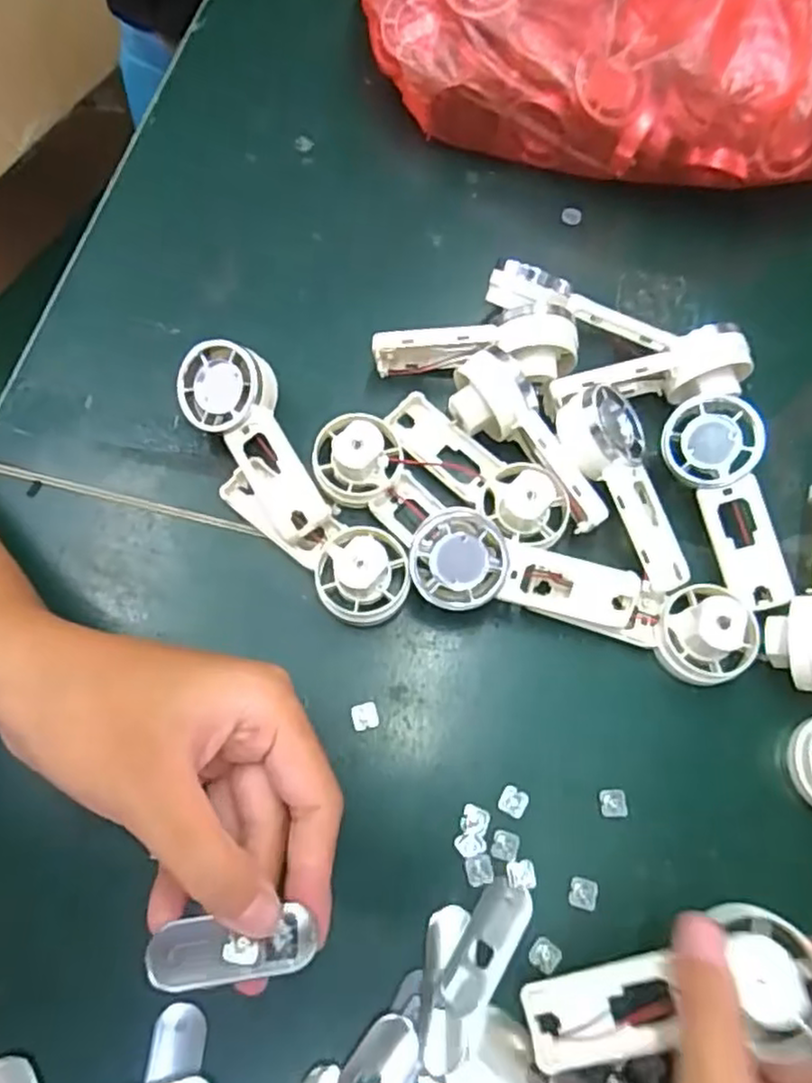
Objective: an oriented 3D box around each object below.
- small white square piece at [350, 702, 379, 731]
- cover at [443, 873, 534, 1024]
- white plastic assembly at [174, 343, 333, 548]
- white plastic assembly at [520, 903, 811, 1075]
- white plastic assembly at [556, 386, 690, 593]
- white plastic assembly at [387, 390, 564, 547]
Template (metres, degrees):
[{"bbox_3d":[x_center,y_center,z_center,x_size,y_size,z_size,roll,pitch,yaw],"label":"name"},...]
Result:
[{"bbox_3d":[-0.017,0.071,0.287,0.011,0.004,0.010,-13,67,-3],"label":"small white square piece"},{"bbox_3d":[0.029,0.148,0.256,0.018,0.008,0.048,31,71,15],"label":"cover"},{"bbox_3d":[-0.066,-0.042,0.308,0.040,0.037,0.091,-27,72,-11],"label":"white plastic assembly"},{"bbox_3d":[0.084,0.146,0.225,0.091,0.026,0.042,-26,70,20],"label":"white plastic assembly"},{"bbox_3d":[0.093,-0.023,0.299,0.033,0.023,0.088,-15,71,-6],"label":"white plastic assembly"},{"bbox_3d":[0.029,-0.032,0.308,0.090,0.029,0.033,37,73,17],"label":"white plastic assembly"}]

